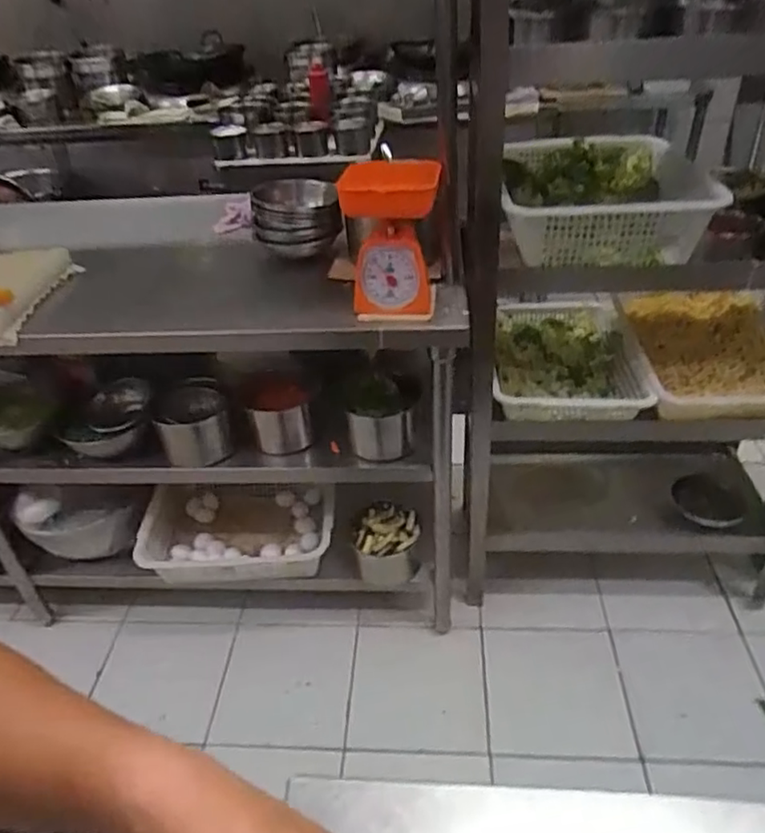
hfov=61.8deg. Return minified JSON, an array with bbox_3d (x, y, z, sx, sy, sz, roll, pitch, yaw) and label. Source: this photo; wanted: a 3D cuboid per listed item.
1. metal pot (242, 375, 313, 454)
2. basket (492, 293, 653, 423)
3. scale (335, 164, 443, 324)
[{"bbox_3d":[-0.215,-0.005,1.366,0.139,0.108,0.135,-2,37,2],"label":"metal pot"},{"bbox_3d":[0.396,-0.124,1.409,0.313,0.102,0.400,0,37,5],"label":"basket"},{"bbox_3d":[0.018,-0.292,1.066,0.143,0.222,0.187,3,38,8],"label":"scale"}]

